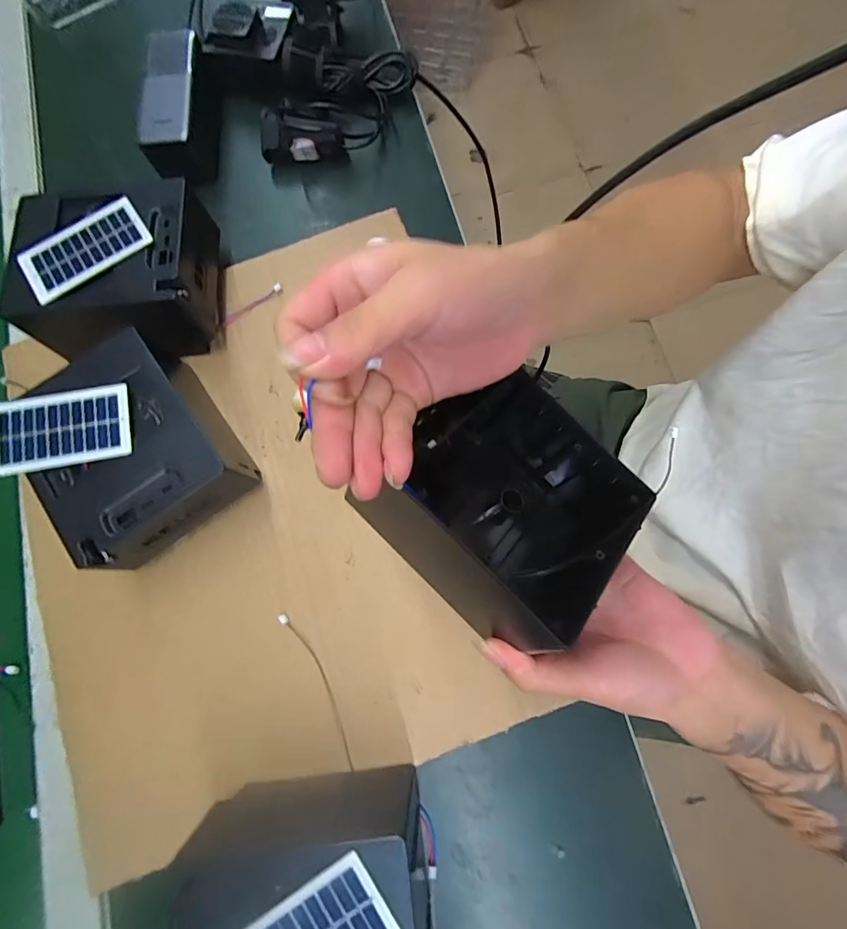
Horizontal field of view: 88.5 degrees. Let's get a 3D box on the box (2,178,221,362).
[{"bbox_3d":[-0.249,-0.159,0.368,0.145,0.076,0.129,-5,77,2],"label":"box"}]

